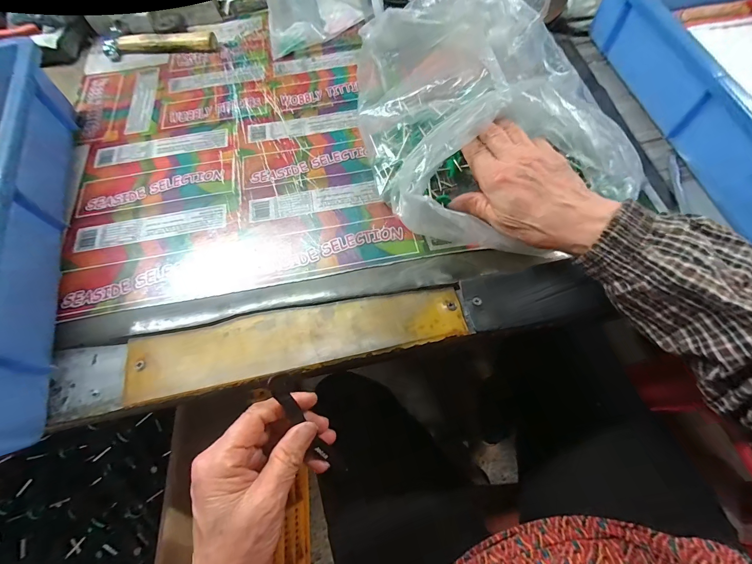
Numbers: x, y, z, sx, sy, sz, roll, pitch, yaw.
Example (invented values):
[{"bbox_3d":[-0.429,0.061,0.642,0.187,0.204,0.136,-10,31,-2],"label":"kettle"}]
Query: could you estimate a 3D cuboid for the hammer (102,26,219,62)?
[{"bbox_3d":[-0.303,-0.336,0.461,0.152,0.017,0.047,3,65,4],"label":"hammer"}]

